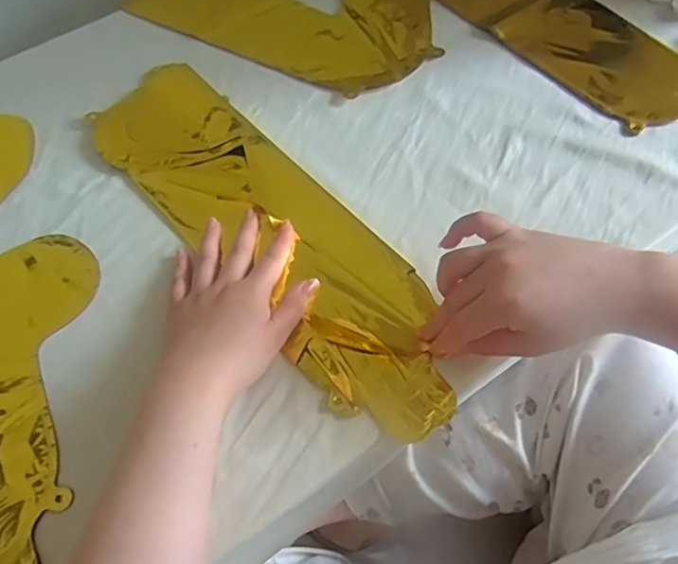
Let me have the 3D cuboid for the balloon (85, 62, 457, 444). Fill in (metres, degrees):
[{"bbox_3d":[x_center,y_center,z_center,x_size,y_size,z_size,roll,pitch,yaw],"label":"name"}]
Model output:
[{"bbox_3d":[-0.062,-0.052,0.473,0.128,0.009,0.431,-37,67,-16],"label":"balloon"}]

